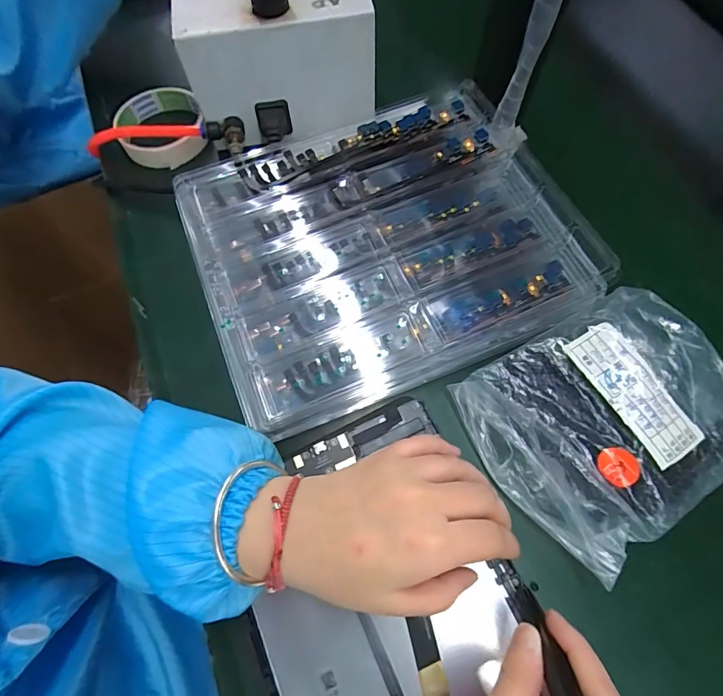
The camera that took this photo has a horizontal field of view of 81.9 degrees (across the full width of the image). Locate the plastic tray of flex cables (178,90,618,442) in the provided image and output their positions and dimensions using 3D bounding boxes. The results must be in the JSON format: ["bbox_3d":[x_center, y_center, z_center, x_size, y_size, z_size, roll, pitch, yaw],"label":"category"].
[{"bbox_3d":[0.018,-0.079,0.318,0.268,0.031,0.222,-20,68,-9],"label":"plastic tray of flex cables"}]

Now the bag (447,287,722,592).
[{"bbox_3d":[0.164,0.045,0.279,0.170,0.032,0.142,-29,70,-13],"label":"bag"}]

